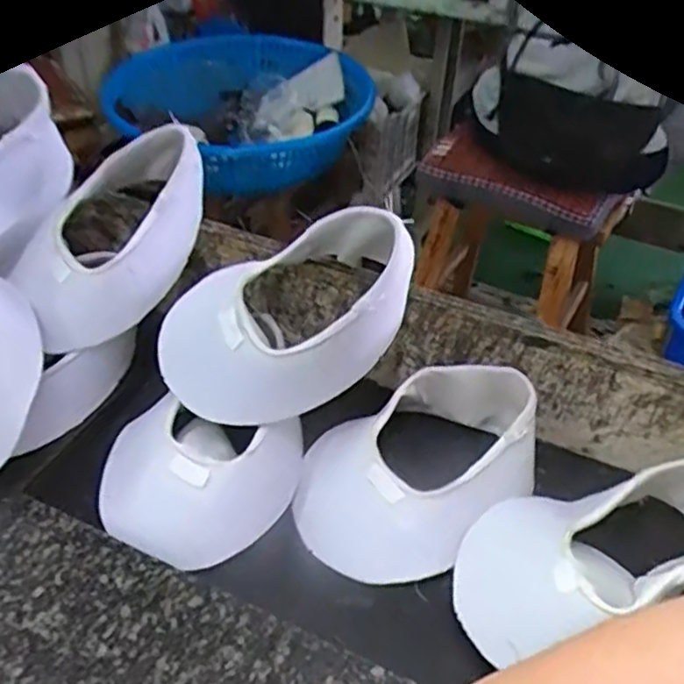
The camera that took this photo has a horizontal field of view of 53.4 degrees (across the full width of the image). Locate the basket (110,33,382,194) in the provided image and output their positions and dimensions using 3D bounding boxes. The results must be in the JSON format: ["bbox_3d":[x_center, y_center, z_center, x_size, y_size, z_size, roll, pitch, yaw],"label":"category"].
[{"bbox_3d":[-0.185,-0.422,1.272,0.482,0.182,0.342,-28,50,-30],"label":"basket"}]

